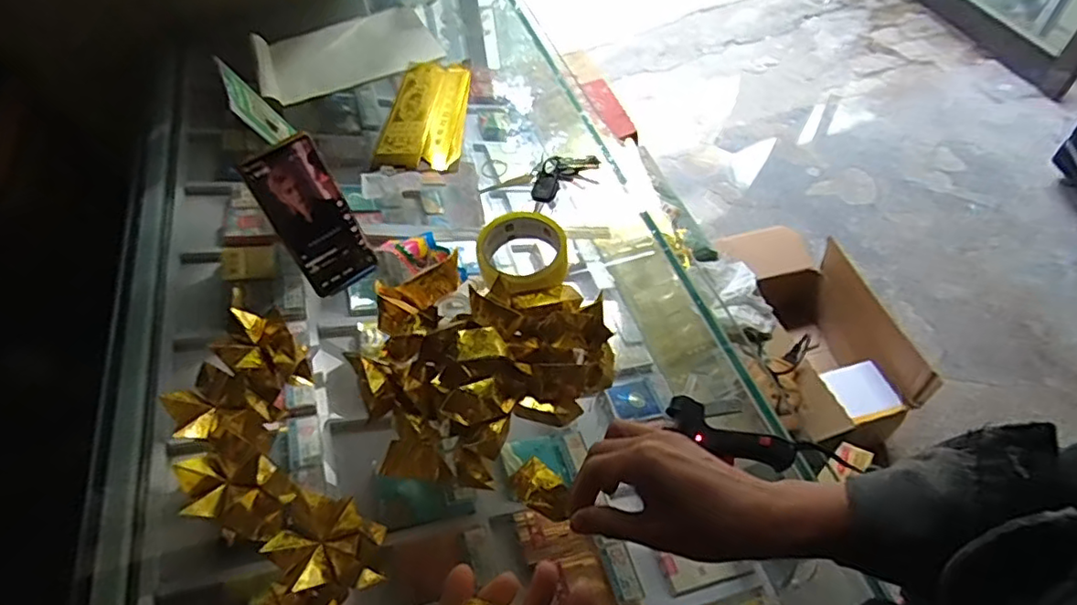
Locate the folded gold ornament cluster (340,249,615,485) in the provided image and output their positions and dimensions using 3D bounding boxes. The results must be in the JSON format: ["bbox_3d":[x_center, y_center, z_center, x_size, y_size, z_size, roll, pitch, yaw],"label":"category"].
[{"bbox_3d":[-0.059,0.055,0.550,0.238,0.051,0.212,12,55,12],"label":"folded gold ornament cluster"}]

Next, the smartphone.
[{"bbox_3d":[-0.232,-0.086,0.610,0.073,0.159,0.010,-34,33,-20],"label":"smartphone"}]

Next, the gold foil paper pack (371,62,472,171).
[{"bbox_3d":[-0.153,-0.269,0.834,0.110,0.029,0.238,2,54,6],"label":"gold foil paper pack"}]

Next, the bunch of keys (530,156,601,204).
[{"bbox_3d":[0.033,-0.158,0.729,0.103,0.023,0.052,-28,57,-16],"label":"bunch of keys"}]

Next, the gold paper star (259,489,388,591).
[{"bbox_3d":[-0.157,0.188,0.448,0.067,0.060,0.063,12,55,13],"label":"gold paper star"}]

